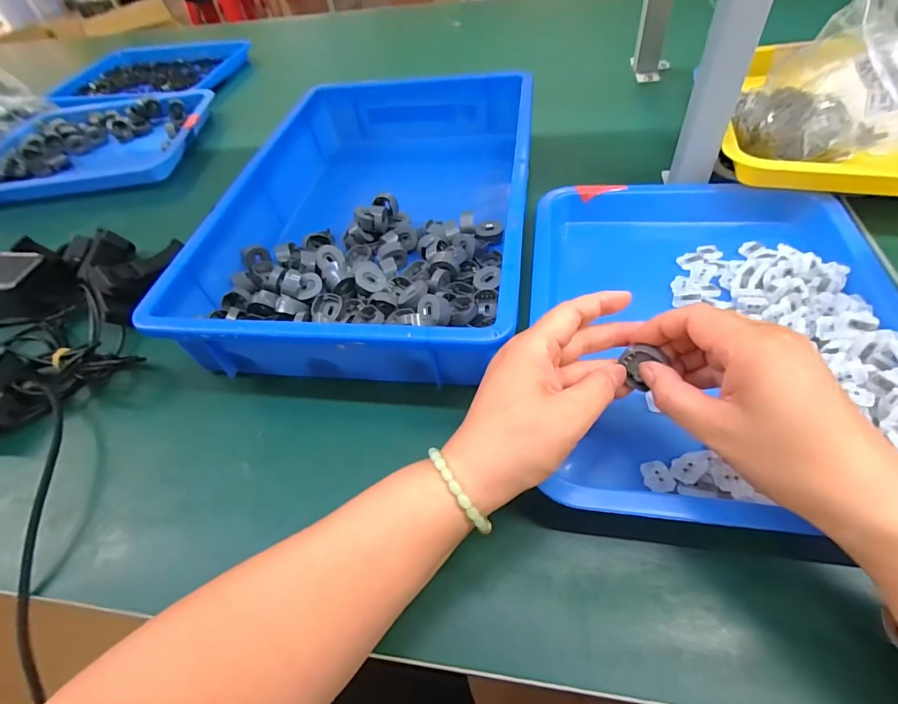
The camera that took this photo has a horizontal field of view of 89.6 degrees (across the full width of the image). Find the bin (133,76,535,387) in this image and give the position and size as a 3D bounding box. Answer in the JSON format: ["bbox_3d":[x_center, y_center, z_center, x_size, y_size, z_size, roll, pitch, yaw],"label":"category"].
[{"bbox_3d":[-0.068,-0.158,0.474,0.280,0.083,0.438,3,52,11],"label":"bin"}]

